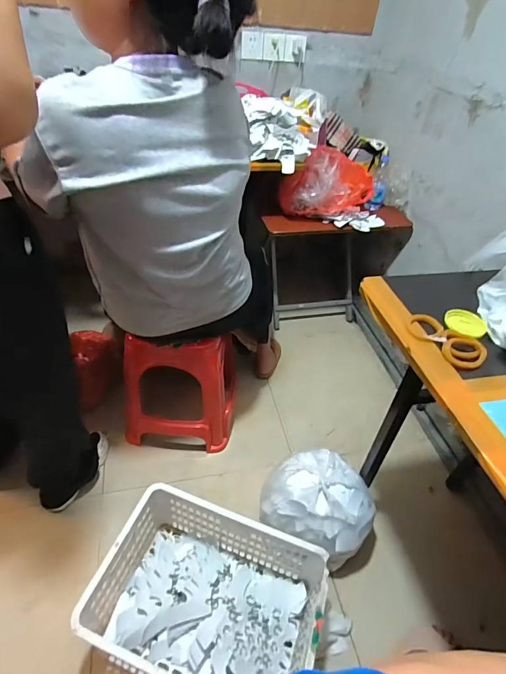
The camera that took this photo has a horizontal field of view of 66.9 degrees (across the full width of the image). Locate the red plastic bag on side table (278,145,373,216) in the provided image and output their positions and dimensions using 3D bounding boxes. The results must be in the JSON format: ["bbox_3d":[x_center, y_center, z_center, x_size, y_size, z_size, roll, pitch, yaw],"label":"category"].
[{"bbox_3d":[0.256,-0.557,1.380,0.309,0.196,0.154,-1,42,-8],"label":"red plastic bag on side table"}]

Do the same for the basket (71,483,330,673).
[{"bbox_3d":[-0.098,0.592,0.854,0.450,0.214,0.326,17,43,12],"label":"basket"}]

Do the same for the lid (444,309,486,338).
[{"bbox_3d":[0.371,-0.025,0.667,0.058,0.009,0.069,-7,44,-15],"label":"lid"}]

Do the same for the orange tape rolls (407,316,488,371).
[{"bbox_3d":[0.320,0.002,0.631,0.081,0.012,0.129,-18,47,-25],"label":"orange tape rolls"}]

